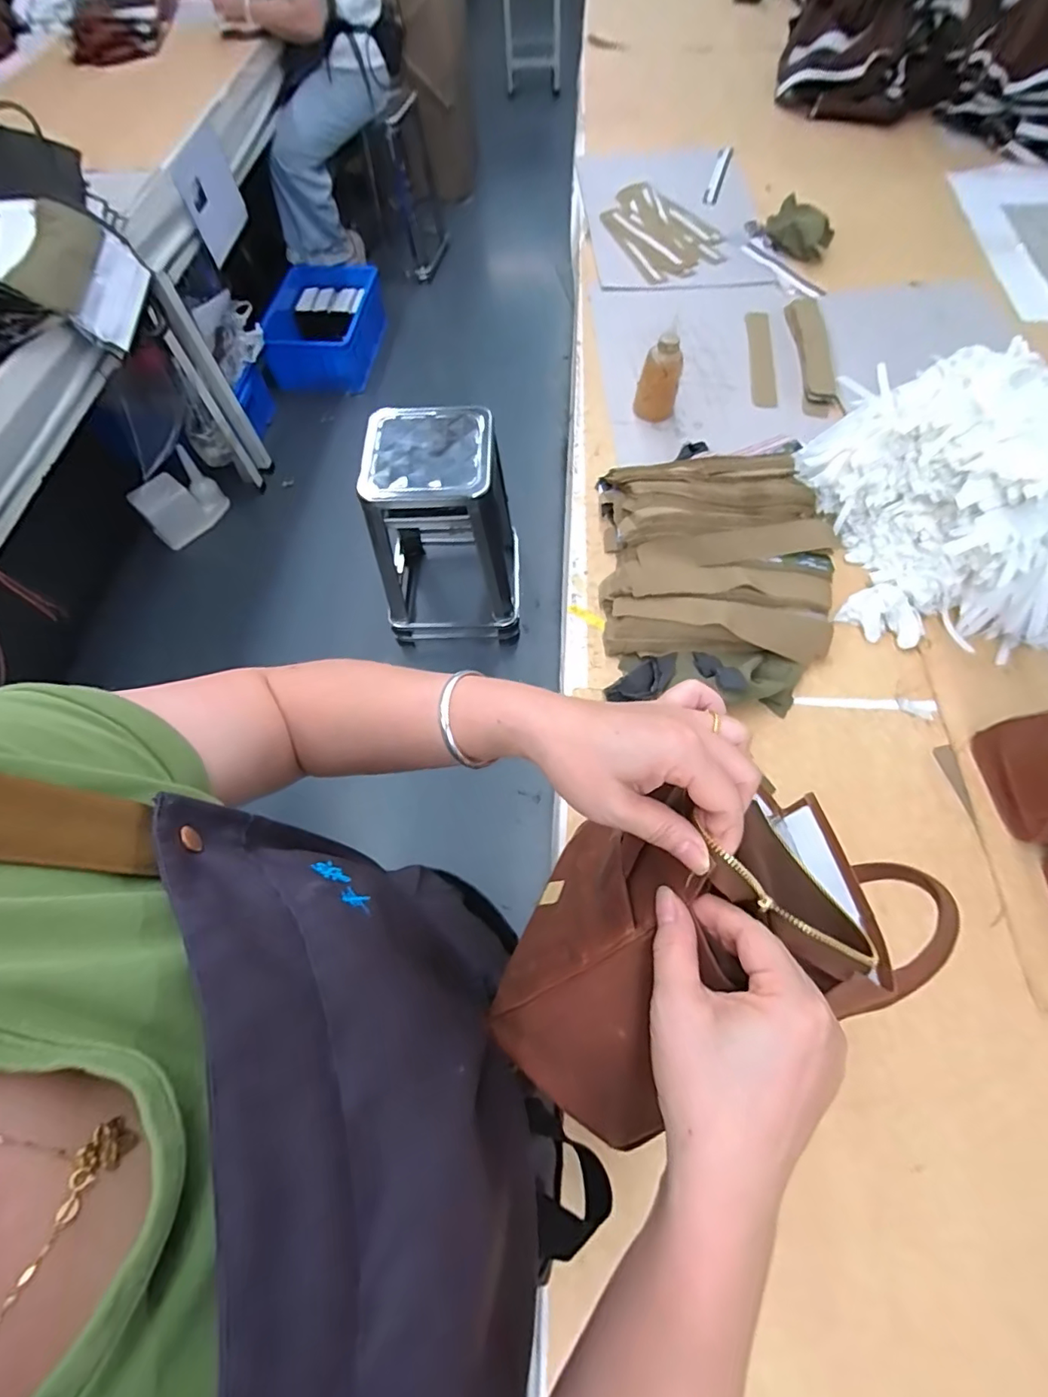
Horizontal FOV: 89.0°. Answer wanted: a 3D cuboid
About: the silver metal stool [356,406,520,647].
[{"bbox_3d":[-0.218,-0.442,1.440,0.374,0.577,0.345,-2,64,2],"label":"silver metal stool"}]

